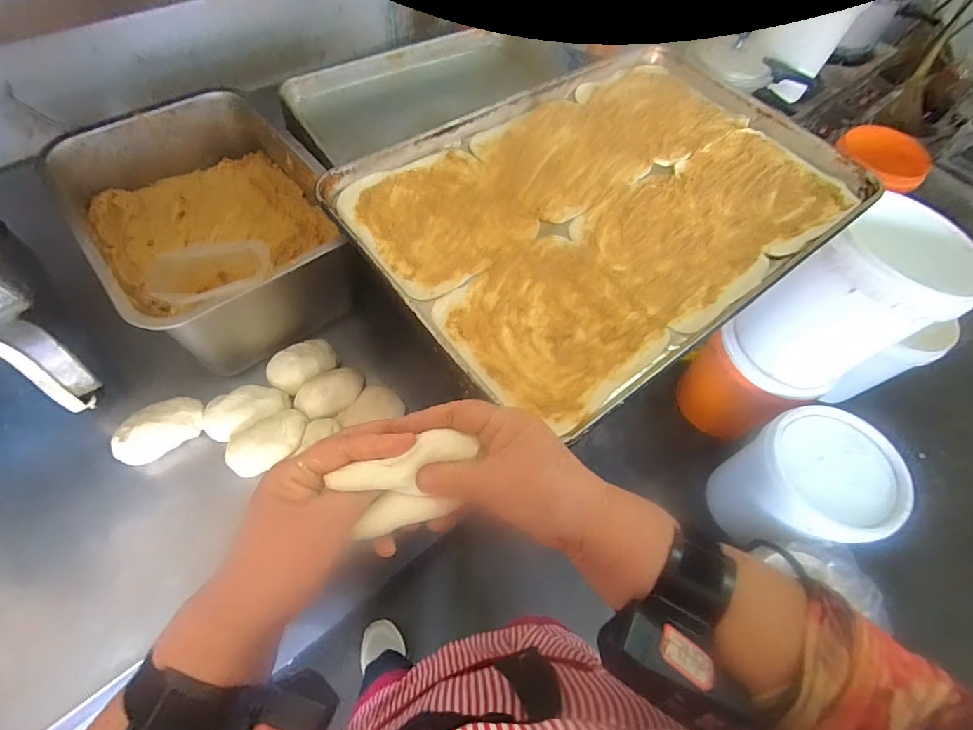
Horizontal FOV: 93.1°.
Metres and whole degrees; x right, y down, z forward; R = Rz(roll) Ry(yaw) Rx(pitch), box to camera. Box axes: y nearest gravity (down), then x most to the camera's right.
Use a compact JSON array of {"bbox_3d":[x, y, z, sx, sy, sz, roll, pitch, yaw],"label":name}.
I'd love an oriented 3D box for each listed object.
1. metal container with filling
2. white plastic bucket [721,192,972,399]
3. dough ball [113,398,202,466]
[{"bbox_3d":[-0.340,-0.177,0.584,0.253,0.171,0.357,-36,68,-22],"label":"metal container with filling"},{"bbox_3d":[0.800,-0.129,1.050,0.248,0.398,0.282,-23,64,-17],"label":"white plastic bucket"},{"bbox_3d":[-0.371,0.071,0.525,0.094,0.035,0.055,-28,66,-19],"label":"dough ball"}]

